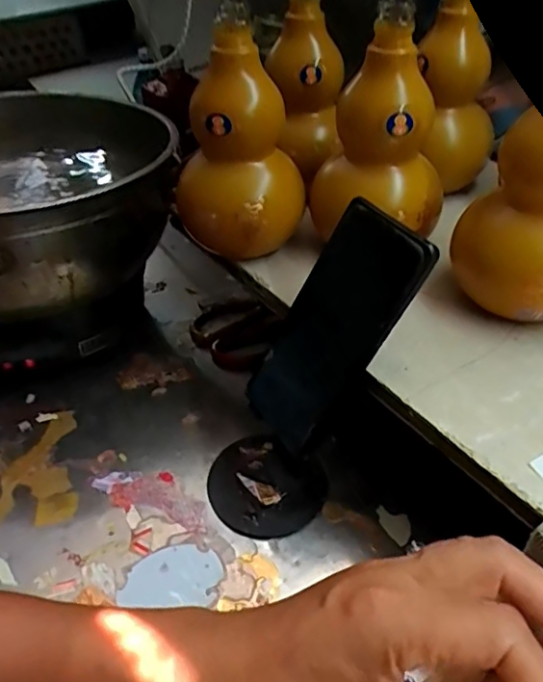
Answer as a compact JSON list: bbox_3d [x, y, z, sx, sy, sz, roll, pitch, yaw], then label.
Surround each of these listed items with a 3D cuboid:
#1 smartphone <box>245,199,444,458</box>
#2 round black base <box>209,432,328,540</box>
[{"bbox_3d":[0.038,-0.006,0.368,0.005,0.163,0.076,8,31,-42],"label":"smartphone"},{"bbox_3d":[-0.006,0.112,0.439,0.091,0.009,0.080,24,48,28],"label":"round black base"}]

